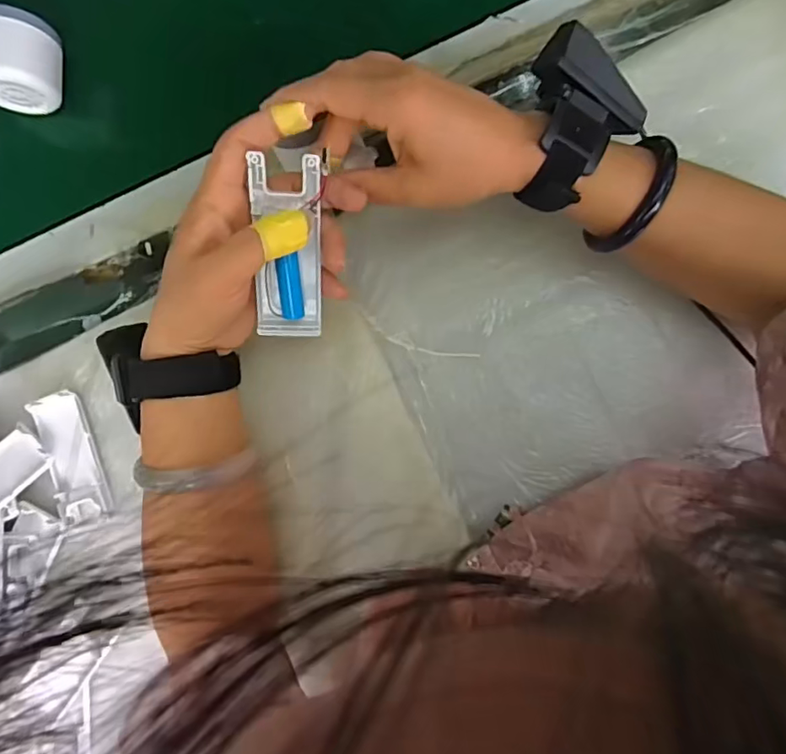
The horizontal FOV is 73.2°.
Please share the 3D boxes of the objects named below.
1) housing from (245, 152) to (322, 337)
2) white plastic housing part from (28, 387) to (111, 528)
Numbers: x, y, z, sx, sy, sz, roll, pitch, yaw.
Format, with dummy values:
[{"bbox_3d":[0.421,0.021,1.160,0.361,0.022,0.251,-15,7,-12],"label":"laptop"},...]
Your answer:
[{"bbox_3d":[-0.061,-0.074,0.314,0.036,0.022,0.105,10,117,9],"label":"housing"},{"bbox_3d":[-0.242,0.061,0.400,0.035,0.013,0.097,-18,86,5],"label":"white plastic housing part"}]

